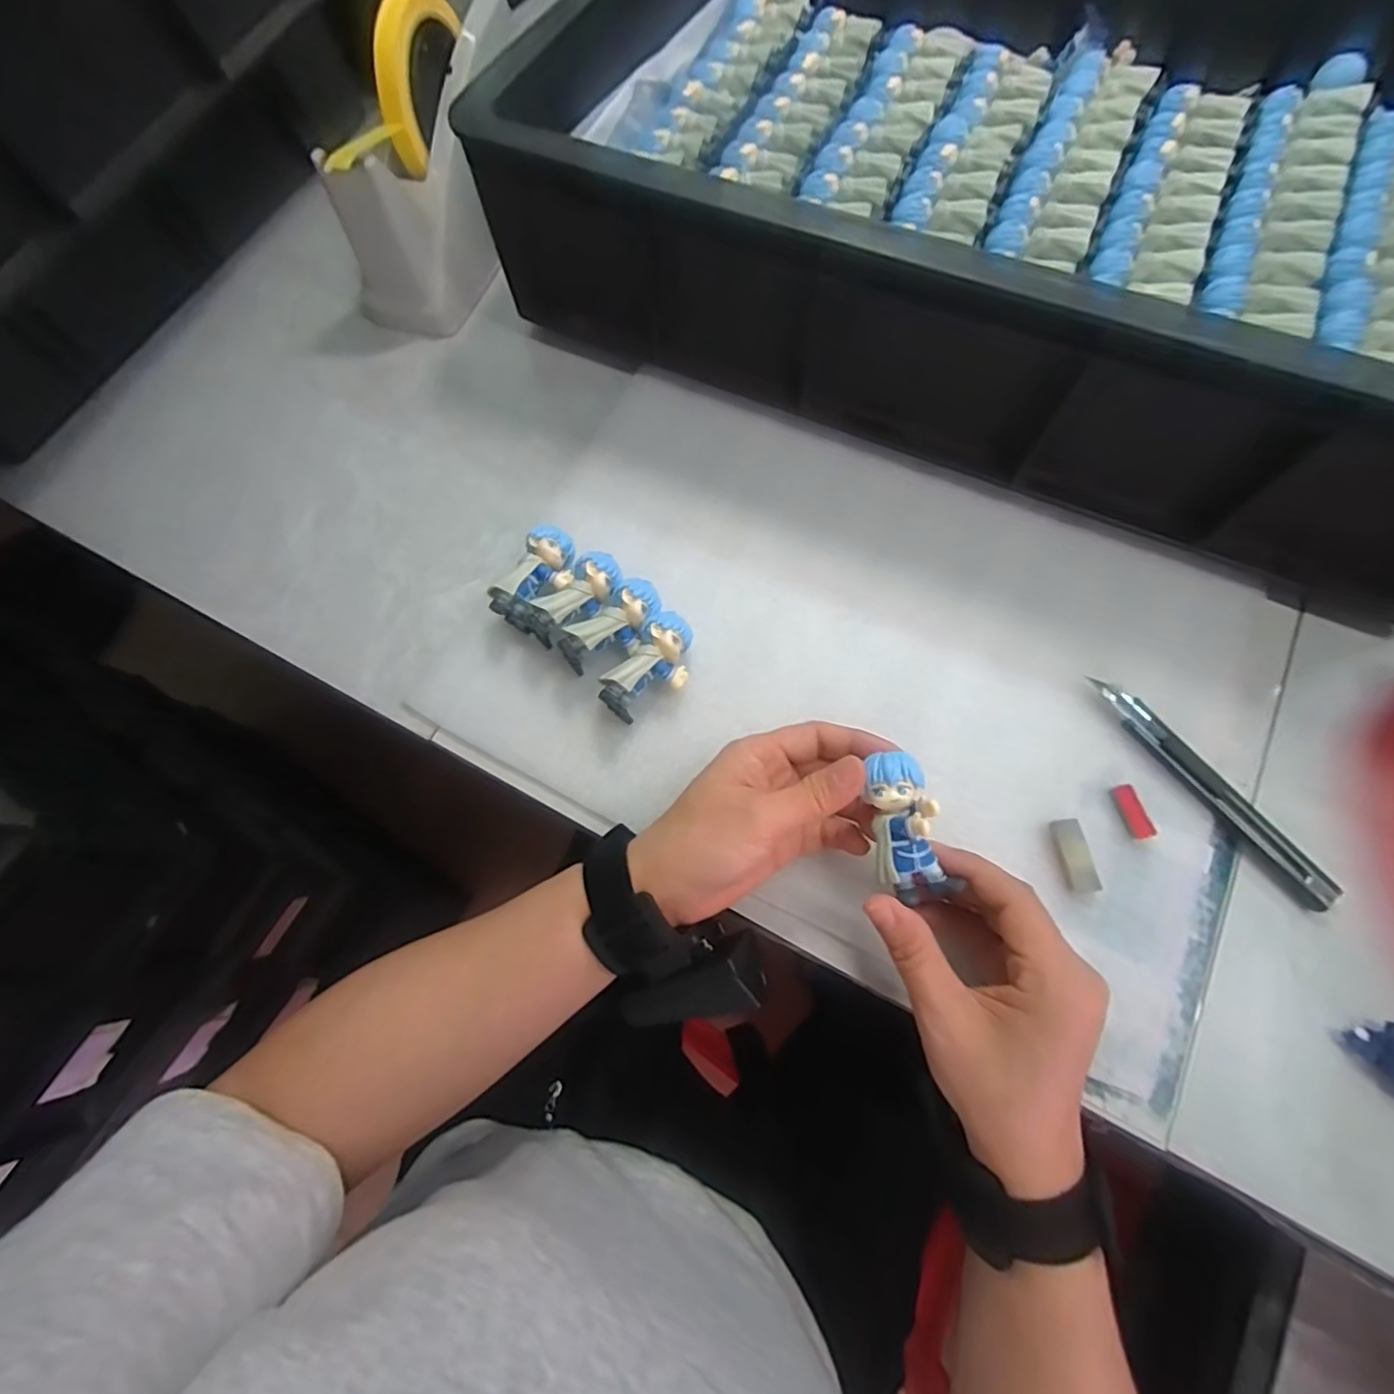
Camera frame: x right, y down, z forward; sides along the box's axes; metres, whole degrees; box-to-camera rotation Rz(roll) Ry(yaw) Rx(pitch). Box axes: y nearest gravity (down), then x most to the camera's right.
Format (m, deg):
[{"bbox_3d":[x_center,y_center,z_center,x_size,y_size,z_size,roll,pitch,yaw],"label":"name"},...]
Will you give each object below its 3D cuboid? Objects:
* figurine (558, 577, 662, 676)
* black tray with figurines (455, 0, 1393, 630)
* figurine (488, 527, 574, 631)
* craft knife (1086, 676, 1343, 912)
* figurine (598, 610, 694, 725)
[{"bbox_3d":[-0.045,-0.037,0.343,0.061,0.032,0.027,-40,73,-9],"label":"figurine"},{"bbox_3d":[0.224,-0.336,0.391,0.563,0.129,0.417,26,72,12],"label":"black tray with figurines"},{"bbox_3d":[-0.090,-0.067,0.357,0.031,0.031,0.058,25,75,12],"label":"figurine"},{"bbox_3d":[0.256,0.044,0.308,0.018,0.007,0.138,-37,73,-8],"label":"craft knife"},{"bbox_3d":[-0.023,-0.014,0.334,0.032,0.031,0.061,31,76,13],"label":"figurine"}]

